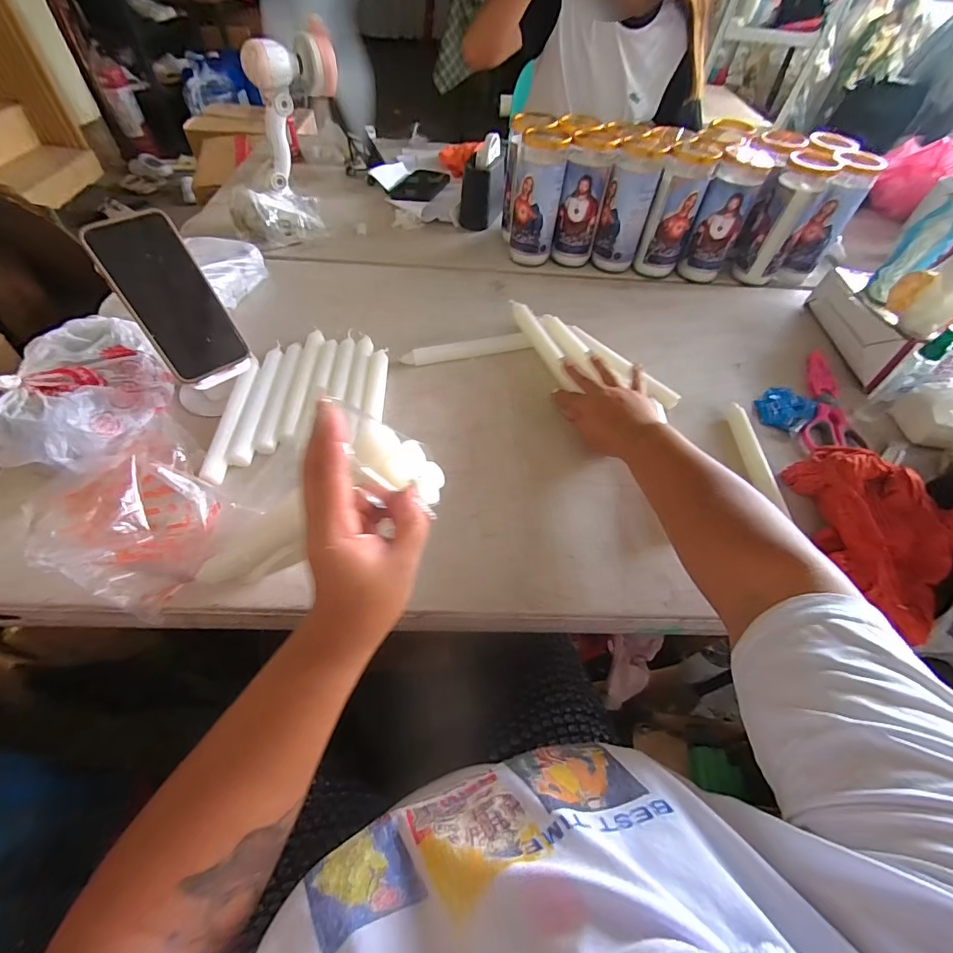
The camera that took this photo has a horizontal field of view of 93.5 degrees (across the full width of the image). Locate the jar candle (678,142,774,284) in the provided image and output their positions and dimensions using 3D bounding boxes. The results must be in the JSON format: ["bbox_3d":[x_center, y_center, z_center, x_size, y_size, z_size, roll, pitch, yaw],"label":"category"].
[{"bbox_3d":[0.405,-0.425,0.731,0.074,0.176,0.088,29,56,16],"label":"jar candle"}]

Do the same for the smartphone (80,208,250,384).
[{"bbox_3d":[-0.311,-0.183,0.459,0.077,0.159,0.017,-36,22,-27],"label":"smartphone"}]

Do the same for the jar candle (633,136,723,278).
[{"bbox_3d":[0.323,-0.429,0.734,0.069,0.177,0.067,36,59,20],"label":"jar candle"}]

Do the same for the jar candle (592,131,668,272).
[{"bbox_3d":[0.253,-0.452,0.747,0.077,0.175,0.080,17,54,8],"label":"jar candle"}]

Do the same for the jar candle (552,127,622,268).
[{"bbox_3d":[0.172,-0.452,0.738,0.070,0.172,0.077,7,53,1],"label":"jar candle"}]

